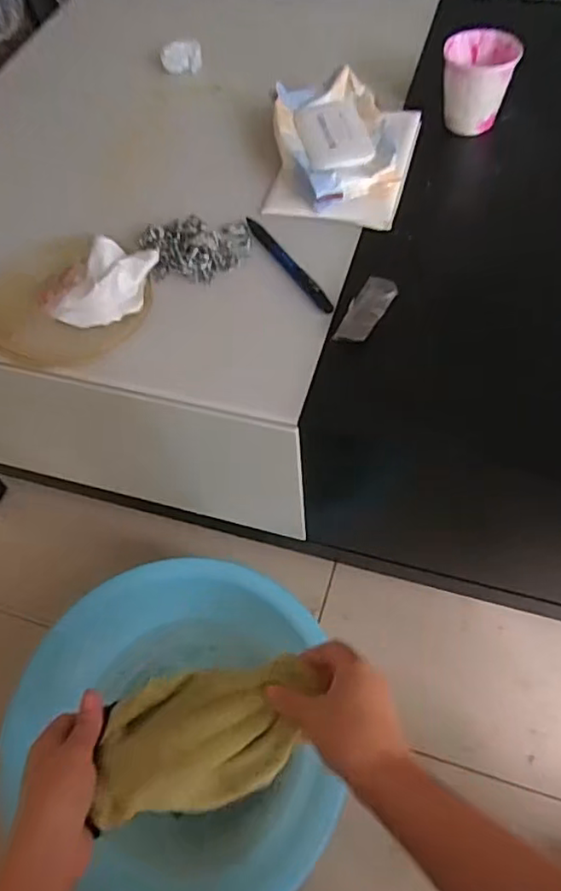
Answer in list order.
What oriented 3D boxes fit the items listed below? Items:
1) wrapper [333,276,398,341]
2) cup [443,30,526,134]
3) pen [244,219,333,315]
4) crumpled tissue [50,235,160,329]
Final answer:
[{"bbox_3d":[0.071,-0.110,0.487,0.028,0.011,0.068,25,64,18],"label":"wrapper"},{"bbox_3d":[0.193,-0.358,0.594,0.067,0.066,0.067,-2,59,3],"label":"cup"},{"bbox_3d":[0.005,-0.162,0.528,0.015,0.009,0.137,-27,61,-12],"label":"pen"},{"bbox_3d":[-0.143,-0.137,0.501,0.054,0.034,0.091,10,60,10],"label":"crumpled tissue"}]

